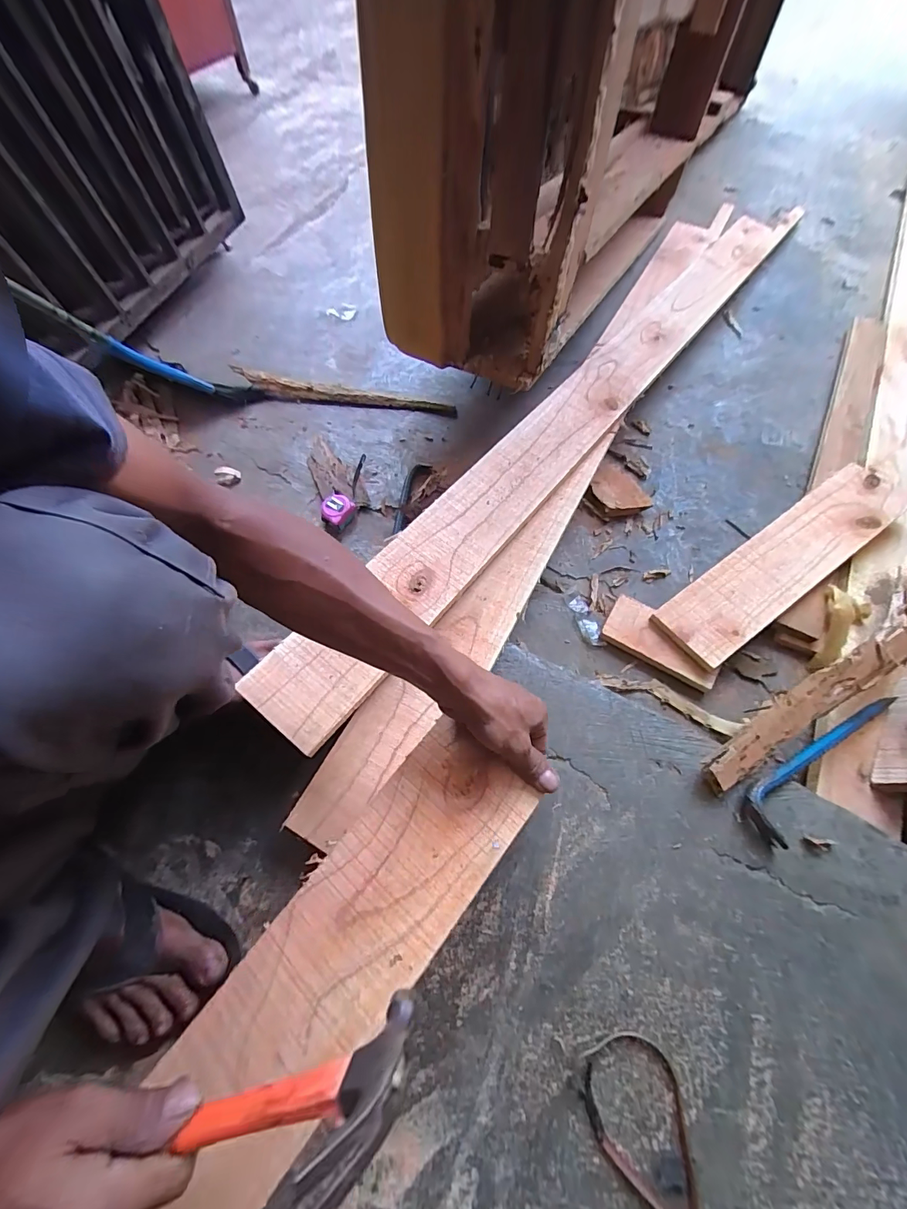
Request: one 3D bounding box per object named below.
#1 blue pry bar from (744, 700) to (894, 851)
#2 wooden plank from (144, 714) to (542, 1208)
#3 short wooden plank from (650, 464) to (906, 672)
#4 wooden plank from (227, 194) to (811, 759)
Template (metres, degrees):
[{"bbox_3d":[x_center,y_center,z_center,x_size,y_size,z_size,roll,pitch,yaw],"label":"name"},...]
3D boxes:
[{"bbox_3d":[0.477,0.195,0.544,0.325,0.022,0.061,-19,68,-23],"label":"blue pry bar"},{"bbox_3d":[-0.194,0.404,0.305,0.120,0.017,0.719,36,73,15],"label":"wooden plank"},{"bbox_3d":[0.559,-0.084,0.717,0.505,0.026,0.118,-35,73,-10],"label":"short wooden plank"},{"bbox_3d":[0.281,-0.410,0.795,0.131,0.018,1.583,37,66,10],"label":"wooden plank"}]

